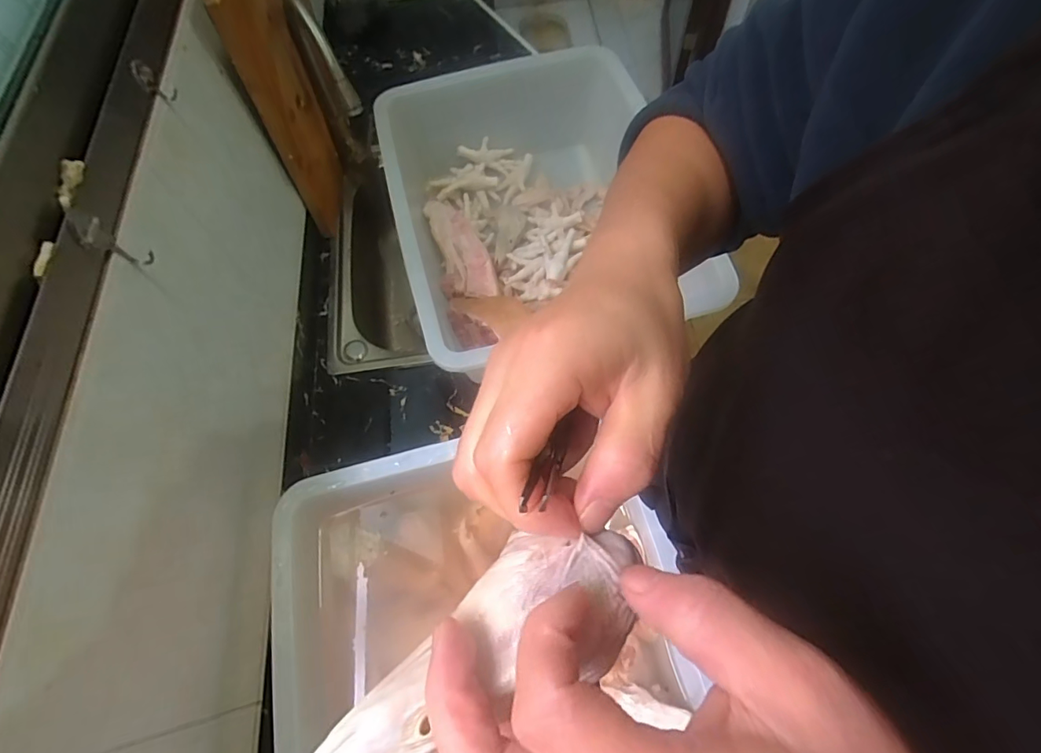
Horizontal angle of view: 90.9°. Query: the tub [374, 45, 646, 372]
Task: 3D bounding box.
[{"bbox_3d":[0.036,-0.229,0.765,0.414,0.183,0.471,-12,66,-3],"label":"tub"}]

